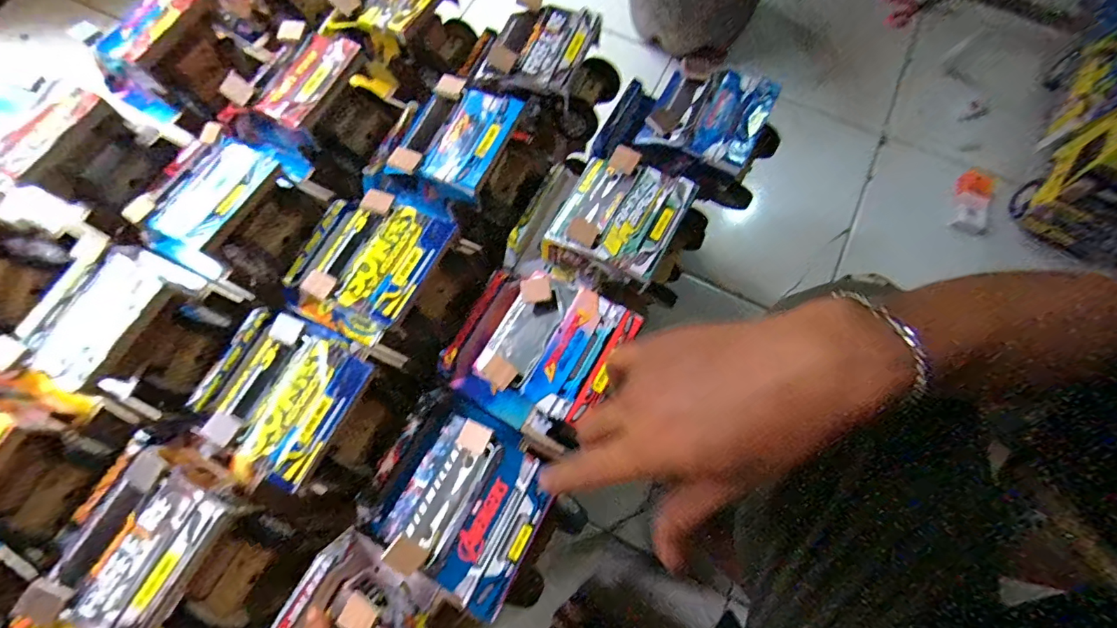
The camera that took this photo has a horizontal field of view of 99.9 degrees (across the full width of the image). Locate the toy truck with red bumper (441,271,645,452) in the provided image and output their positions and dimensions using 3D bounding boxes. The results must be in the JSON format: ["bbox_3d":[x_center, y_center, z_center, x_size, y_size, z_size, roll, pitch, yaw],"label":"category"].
[{"bbox_3d":[-0.024,0.031,0.407,0.139,0.095,0.119,28,74,8],"label":"toy truck with red bumper"}]

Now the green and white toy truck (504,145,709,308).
[{"bbox_3d":[0.042,-0.080,0.442,0.161,0.094,0.118,24,74,7],"label":"green and white toy truck"}]

